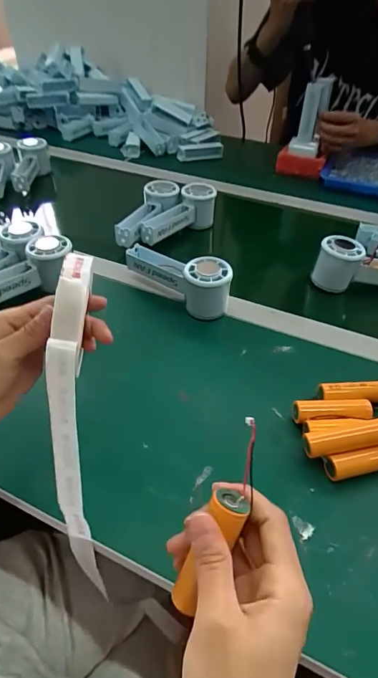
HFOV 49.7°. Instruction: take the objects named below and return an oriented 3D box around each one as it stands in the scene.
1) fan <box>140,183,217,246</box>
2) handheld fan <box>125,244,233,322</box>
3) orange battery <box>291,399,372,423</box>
[{"bbox_3d":[-0.021,-0.197,0.648,0.136,0.063,0.044,-30,52,-29],"label":"fan"},{"bbox_3d":[-0.012,-0.082,0.527,0.155,0.066,0.048,33,51,28],"label":"handheld fan"},{"bbox_3d":[0.139,0.073,0.397,0.074,0.022,0.022,-2,44,-4],"label":"orange battery"}]

